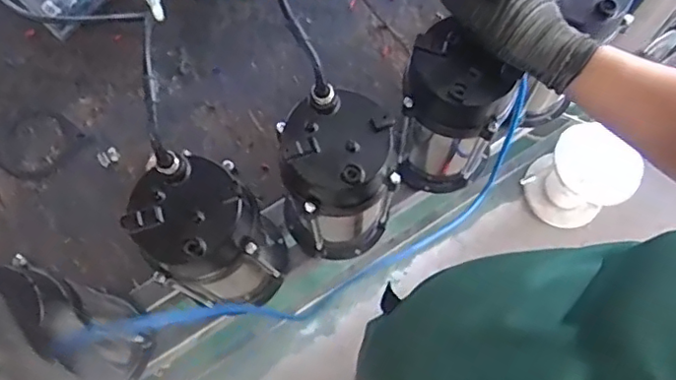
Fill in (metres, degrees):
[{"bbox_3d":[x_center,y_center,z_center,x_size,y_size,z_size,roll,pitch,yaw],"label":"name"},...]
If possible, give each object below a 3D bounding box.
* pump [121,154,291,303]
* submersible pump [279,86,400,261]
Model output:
[{"bbox_3d":[-0.134,0.059,0.669,0.122,0.257,0.119,-32,74,-9],"label":"pump"},{"bbox_3d":[-0.004,-0.006,0.685,0.126,0.257,0.121,-25,74,-7],"label":"submersible pump"}]

